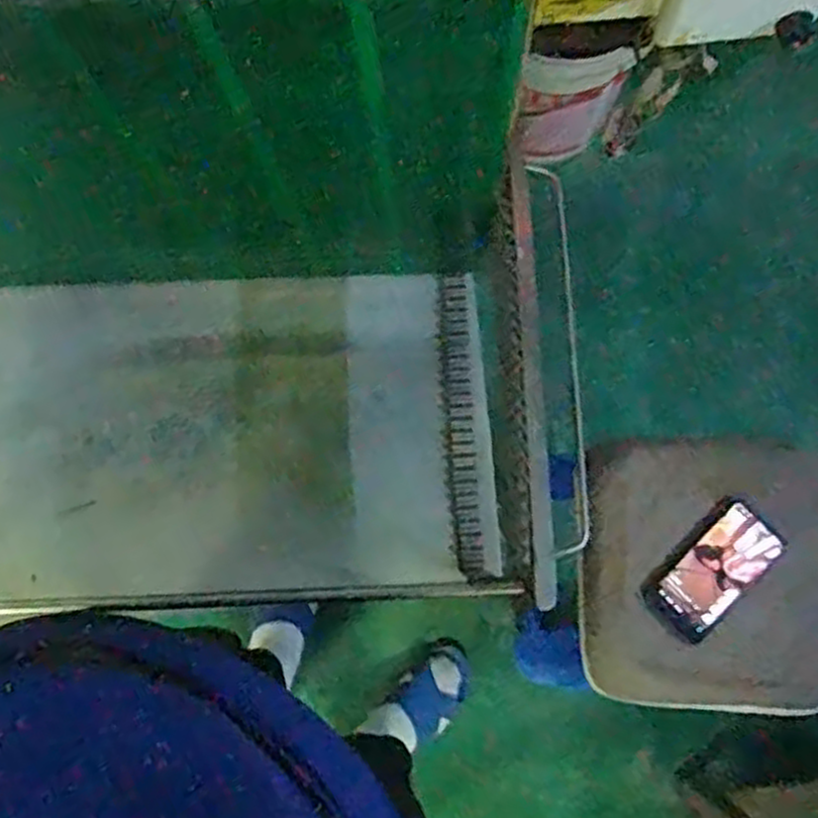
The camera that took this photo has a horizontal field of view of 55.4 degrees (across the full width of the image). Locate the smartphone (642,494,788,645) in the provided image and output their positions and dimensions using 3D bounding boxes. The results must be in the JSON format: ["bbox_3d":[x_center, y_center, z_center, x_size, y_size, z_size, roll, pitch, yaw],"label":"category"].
[{"bbox_3d":[0.349,0.182,0.887,0.162,0.015,0.081,-43,81,-7],"label":"smartphone"}]

